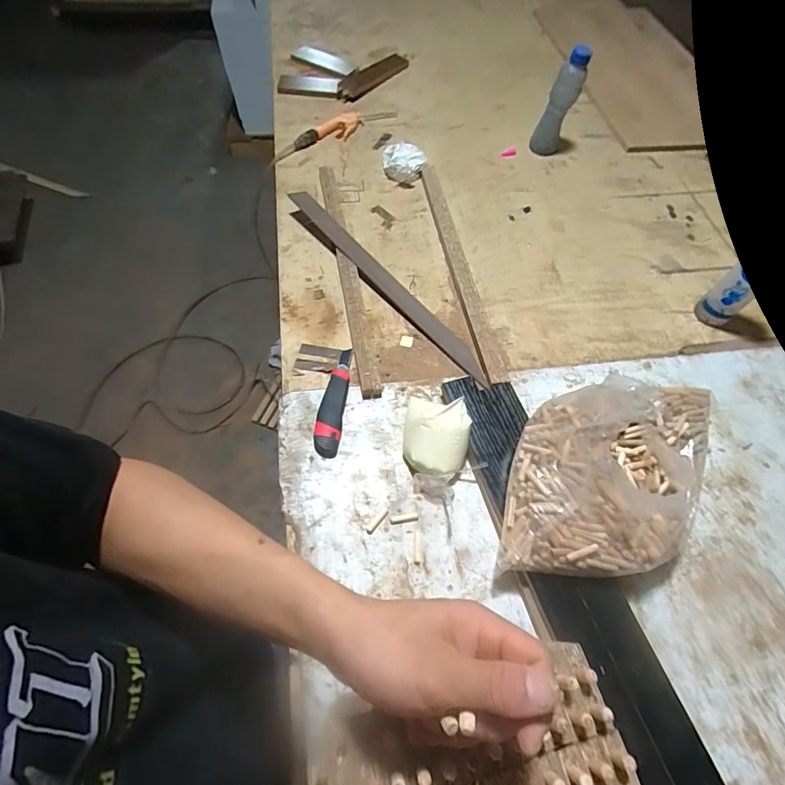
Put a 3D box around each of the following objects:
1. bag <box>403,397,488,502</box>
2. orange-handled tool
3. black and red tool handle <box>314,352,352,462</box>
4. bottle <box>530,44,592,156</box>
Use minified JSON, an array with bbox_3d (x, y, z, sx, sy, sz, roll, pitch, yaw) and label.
[{"bbox_3d":[0.066,0.069,0.620,0.097,0.072,0.159,-3,63,-4],"label":"bag"},{"bbox_3d":[-0.135,-0.612,0.997,0.333,0.033,0.056,-34,68,-19],"label":"orange-handled tool"},{"bbox_3d":[-0.093,0.010,0.672,0.039,0.024,0.187,5,63,1],"label":"black and red tool handle"},{"bbox_3d":[0.373,-0.643,0.949,0.072,0.217,0.053,19,64,8],"label":"bottle"}]

